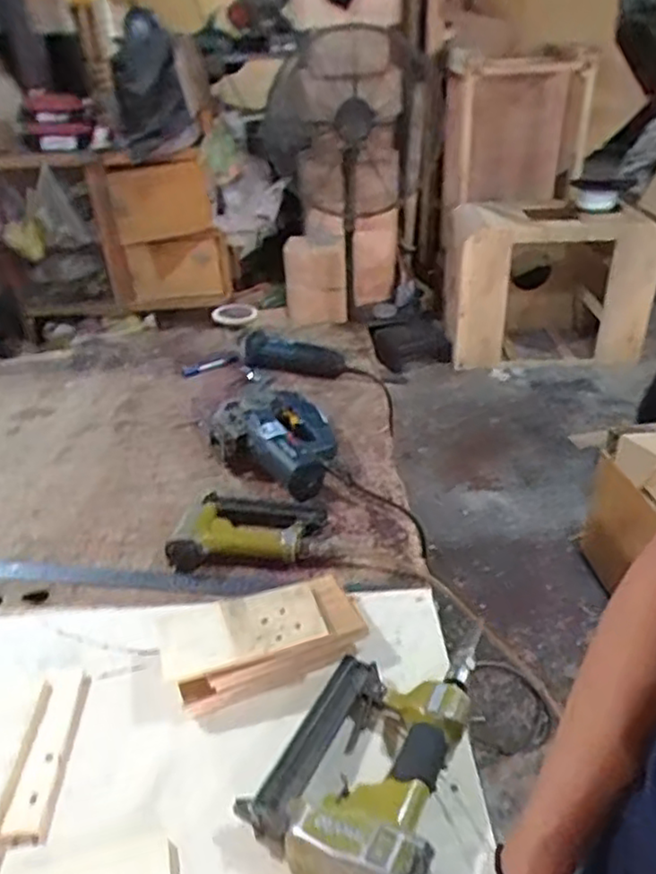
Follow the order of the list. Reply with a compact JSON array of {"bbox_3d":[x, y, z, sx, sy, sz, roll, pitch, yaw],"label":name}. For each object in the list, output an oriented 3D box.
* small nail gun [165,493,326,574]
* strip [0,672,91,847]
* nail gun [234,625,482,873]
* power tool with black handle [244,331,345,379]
[{"bbox_3d":[-0.109,0.125,0.924,0.190,0.045,0.125,1,32,5],"label":"small nail gun"},{"bbox_3d":[-0.267,0.299,0.648,0.040,0.010,0.167,-3,32,-2],"label":"strip"},{"bbox_3d":[0.032,0.277,0.613,0.165,0.060,0.276,9,34,17],"label":"nail gun"},{"bbox_3d":[-0.068,-0.159,1.366,0.201,0.059,0.087,10,32,-8],"label":"power tool with black handle"}]

